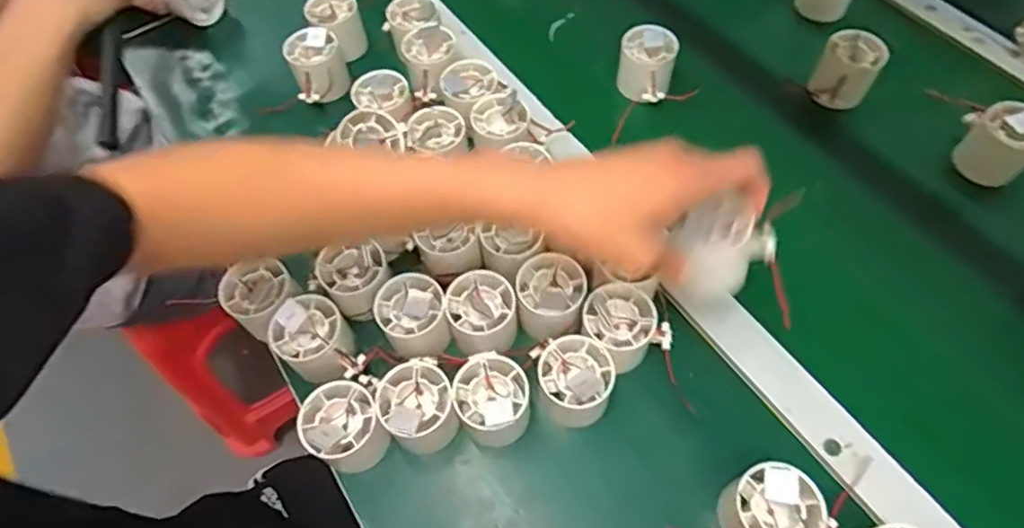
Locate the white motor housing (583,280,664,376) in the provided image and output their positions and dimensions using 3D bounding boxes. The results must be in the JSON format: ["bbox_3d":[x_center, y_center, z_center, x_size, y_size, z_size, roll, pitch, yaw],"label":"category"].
[{"bbox_3d":[0.082,0.050,0.472,0.051,0.050,0.055,-1,61,2],"label":"white motor housing"}]

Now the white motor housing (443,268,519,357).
[{"bbox_3d":[-0.023,0.039,0.487,0.053,0.048,0.051,-7,61,-2],"label":"white motor housing"}]

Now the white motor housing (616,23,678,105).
[{"bbox_3d":[0.136,-0.200,0.615,0.053,0.051,0.064,7,61,6],"label":"white motor housing"}]

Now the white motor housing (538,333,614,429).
[{"bbox_3d":[0.047,0.090,0.455,0.054,0.051,0.058,5,61,5],"label":"white motor housing"}]

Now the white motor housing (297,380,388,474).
[{"bbox_3d":[-0.122,0.122,0.451,0.052,0.062,0.053,-1,61,2],"label":"white motor housing"}]

